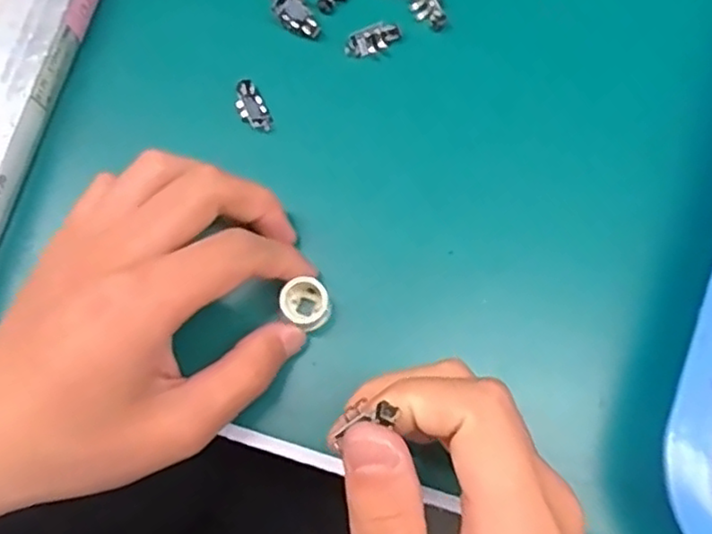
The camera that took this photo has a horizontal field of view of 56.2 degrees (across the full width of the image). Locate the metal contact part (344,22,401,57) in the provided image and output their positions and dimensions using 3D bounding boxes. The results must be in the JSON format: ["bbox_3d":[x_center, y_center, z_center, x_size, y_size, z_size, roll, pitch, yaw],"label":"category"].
[{"bbox_3d":[0.007,-0.105,0.307,0.026,0.006,0.011,-26,76,-6],"label":"metal contact part"}]

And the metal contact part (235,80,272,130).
[{"bbox_3d":[-0.047,-0.072,0.301,0.012,0.004,0.025,-25,75,-5],"label":"metal contact part"}]

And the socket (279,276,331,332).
[{"bbox_3d":[-0.020,0.016,0.272,0.018,0.021,0.019,0,75,1],"label":"socket"}]

